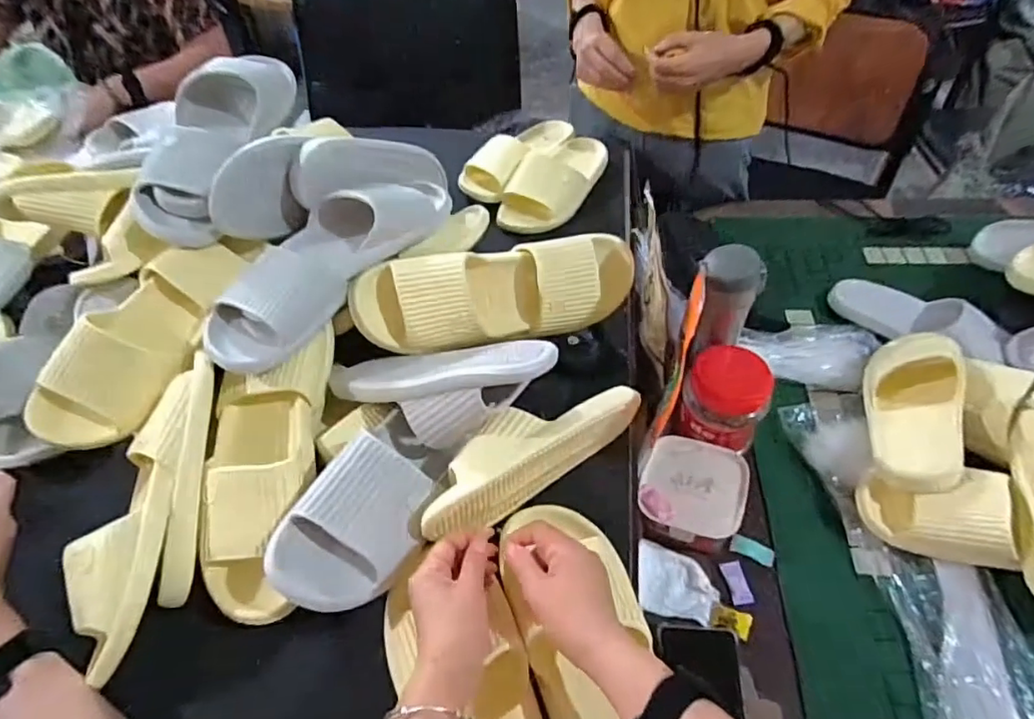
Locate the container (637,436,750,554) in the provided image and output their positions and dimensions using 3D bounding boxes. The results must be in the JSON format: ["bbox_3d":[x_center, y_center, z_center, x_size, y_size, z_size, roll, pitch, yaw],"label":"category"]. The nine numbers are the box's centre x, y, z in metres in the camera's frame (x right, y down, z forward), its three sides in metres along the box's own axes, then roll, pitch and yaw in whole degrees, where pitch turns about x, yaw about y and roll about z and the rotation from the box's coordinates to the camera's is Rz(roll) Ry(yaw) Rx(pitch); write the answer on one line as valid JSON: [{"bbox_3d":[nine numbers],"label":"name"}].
[{"bbox_3d":[0.200,0.153,0.666,0.110,0.062,0.120,16,54,16],"label":"container"}]

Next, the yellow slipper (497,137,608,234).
[{"bbox_3d":[0.070,-0.291,0.909,0.101,0.060,0.246,26,57,23],"label":"yellow slipper"}]

